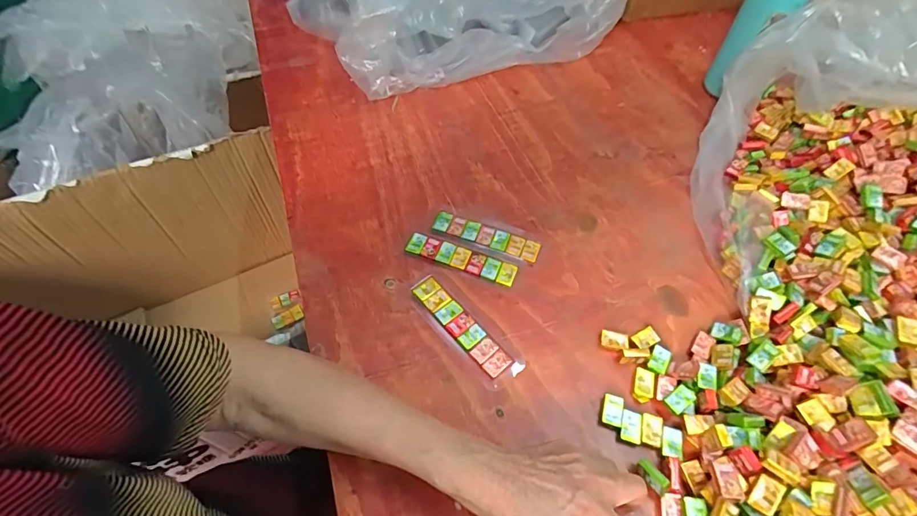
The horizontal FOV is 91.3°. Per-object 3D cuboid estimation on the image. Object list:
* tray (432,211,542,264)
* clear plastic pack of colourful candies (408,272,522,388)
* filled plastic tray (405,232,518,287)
[{"bbox_3d":[0.031,-0.024,0.494,0.116,0.009,0.041,17,57,10],"label":"tray"},{"bbox_3d":[0.006,0.067,0.431,0.038,0.009,0.128,-33,62,-21],"label":"clear plastic pack of colourful candies"},{"bbox_3d":[0.003,0.001,0.473,0.117,0.008,0.026,19,57,11],"label":"filled plastic tray"}]

